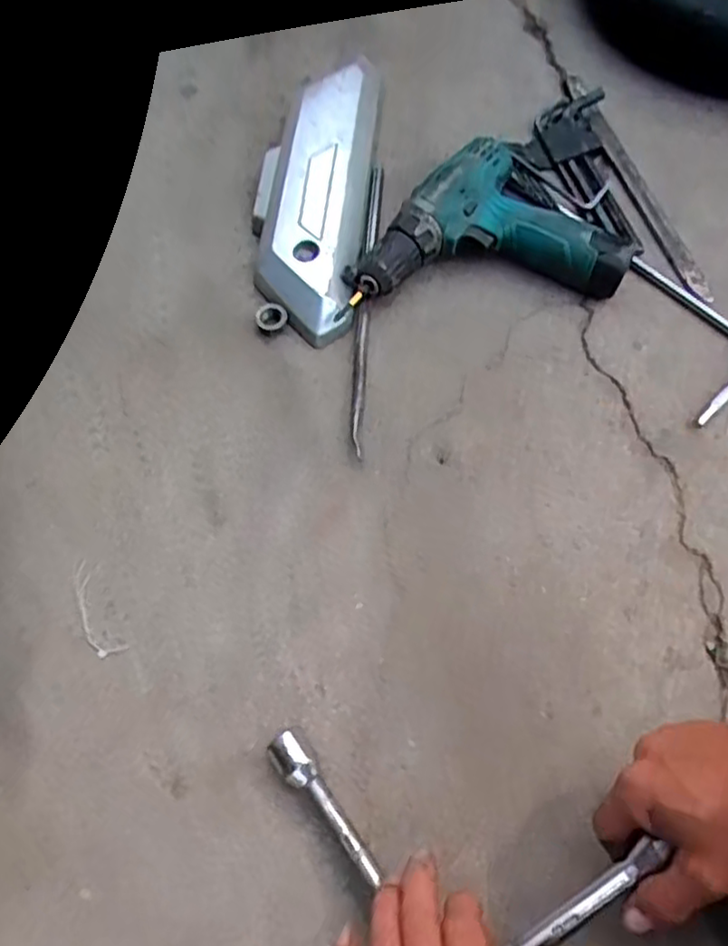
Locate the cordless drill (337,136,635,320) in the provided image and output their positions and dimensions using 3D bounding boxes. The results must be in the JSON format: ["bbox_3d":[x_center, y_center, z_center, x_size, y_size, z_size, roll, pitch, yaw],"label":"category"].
[{"bbox_3d":[0.098,-0.213,0.613,0.229,0.062,0.130,-4,64,-1],"label":"cordless drill"}]

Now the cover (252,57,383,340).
[{"bbox_3d":[-0.045,-0.250,0.633,0.095,0.045,0.279,4,64,3],"label":"cover"}]

